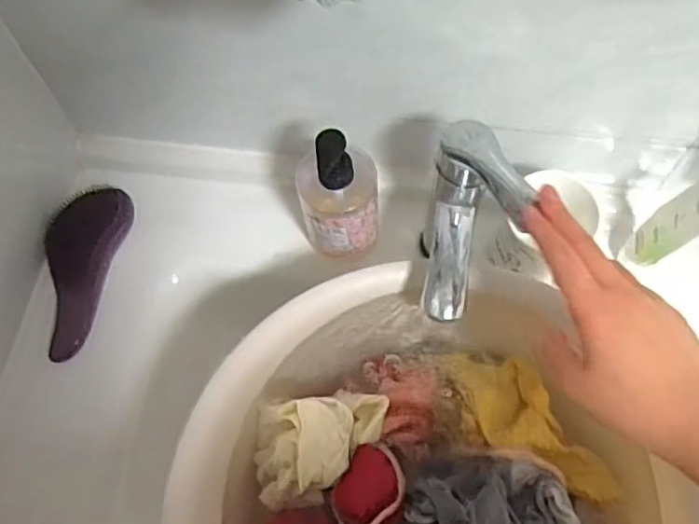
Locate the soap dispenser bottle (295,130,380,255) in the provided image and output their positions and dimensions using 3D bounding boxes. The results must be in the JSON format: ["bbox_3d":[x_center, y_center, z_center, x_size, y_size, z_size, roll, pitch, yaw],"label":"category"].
[{"bbox_3d":[-0.009,-0.064,0.580,0.069,0.152,0.065,-1,66,2],"label":"soap dispenser bottle"}]

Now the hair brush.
[{"bbox_3d":[-0.268,0.010,0.649,0.068,0.045,0.176,11,84,7],"label":"hair brush"}]

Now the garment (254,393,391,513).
[{"bbox_3d":[-0.024,0.141,0.497,0.107,0.061,0.082,-6,66,0],"label":"garment"}]

